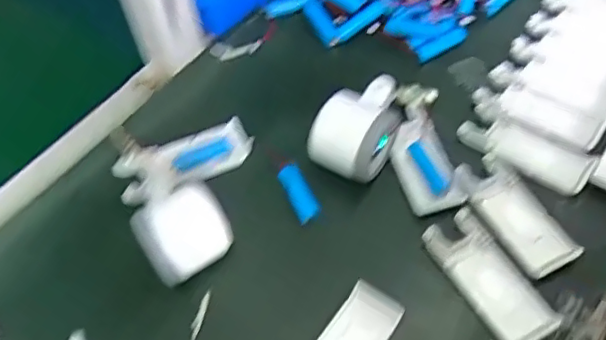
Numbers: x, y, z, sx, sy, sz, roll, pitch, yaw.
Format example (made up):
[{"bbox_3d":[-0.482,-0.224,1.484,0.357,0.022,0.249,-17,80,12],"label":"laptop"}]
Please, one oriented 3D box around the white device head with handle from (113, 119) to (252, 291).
[{"bbox_3d":[-0.079,0.009,0.457,0.110,0.051,0.128,-28,60,-14],"label":"white device head with handle"}]

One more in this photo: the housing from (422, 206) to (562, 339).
[{"bbox_3d":[0.134,0.075,0.428,0.044,0.010,0.105,-26,60,-13],"label":"housing"}]

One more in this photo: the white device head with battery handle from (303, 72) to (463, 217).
[{"bbox_3d":[0.080,-0.035,0.480,0.122,0.044,0.116,20,61,16],"label":"white device head with battery handle"}]

